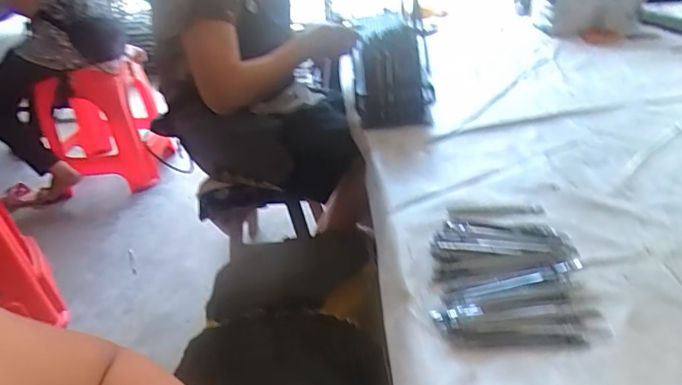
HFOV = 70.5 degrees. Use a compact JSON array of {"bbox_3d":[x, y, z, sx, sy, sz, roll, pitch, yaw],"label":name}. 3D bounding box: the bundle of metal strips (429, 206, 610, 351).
[{"bbox_3d":[0.198,0.082,0.585,0.164,0.016,0.241,0,32,7],"label":"bundle of metal strips"}]

